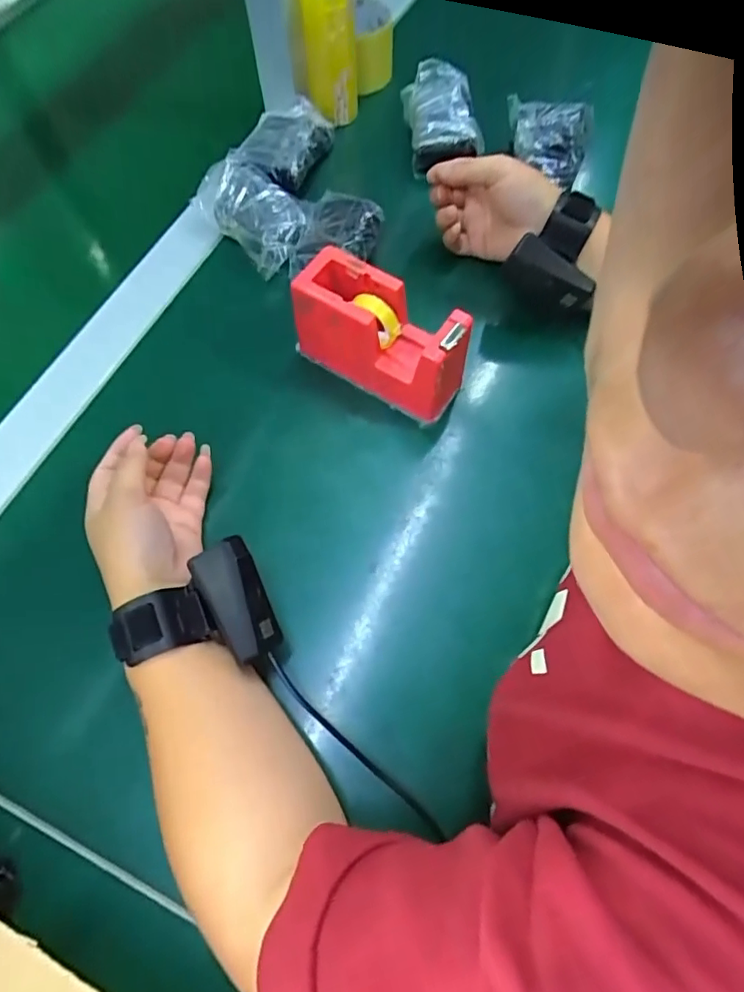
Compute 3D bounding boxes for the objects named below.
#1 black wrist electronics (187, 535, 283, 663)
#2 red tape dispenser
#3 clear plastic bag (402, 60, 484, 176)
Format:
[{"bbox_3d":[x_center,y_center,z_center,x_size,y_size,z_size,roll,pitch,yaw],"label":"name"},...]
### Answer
[{"bbox_3d":[-0.077,0.060,0.324,0.032,0.019,0.069,-25,89,-10],"label":"black wrist electronics"},{"bbox_3d":[0.009,-0.114,0.423,0.136,0.090,0.049,31,70,15],"label":"red tape dispenser"},{"bbox_3d":[0.065,-0.358,0.524,0.064,0.048,0.084,-8,65,-2],"label":"clear plastic bag"}]

